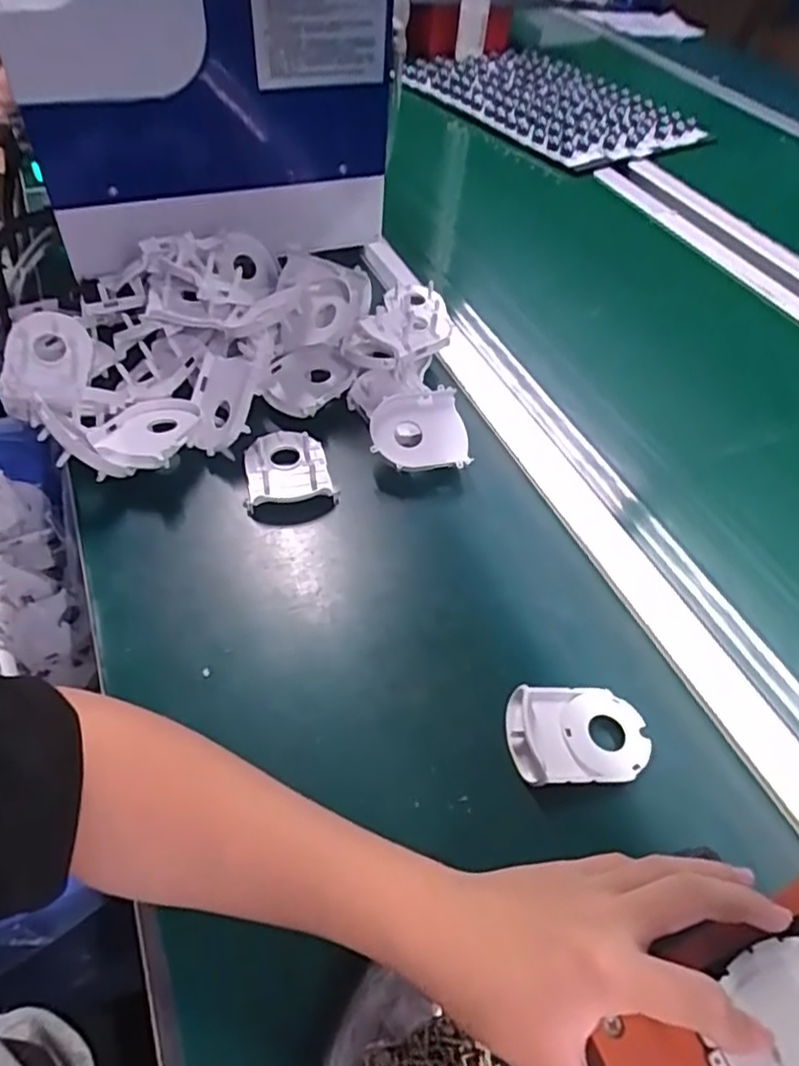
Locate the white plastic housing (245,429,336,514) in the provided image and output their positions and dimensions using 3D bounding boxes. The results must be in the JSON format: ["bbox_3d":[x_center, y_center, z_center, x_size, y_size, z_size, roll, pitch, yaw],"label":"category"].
[{"bbox_3d":[-0.090,-0.051,0.519,0.067,0.021,0.070,-6,51,-8],"label":"white plastic housing"}]

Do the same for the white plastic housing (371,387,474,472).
[{"bbox_3d":[0.016,-0.084,0.538,0.078,0.021,0.068,-7,76,-6],"label":"white plastic housing"}]

